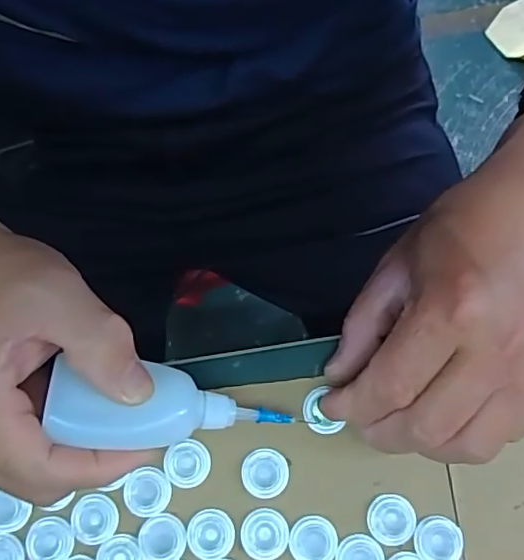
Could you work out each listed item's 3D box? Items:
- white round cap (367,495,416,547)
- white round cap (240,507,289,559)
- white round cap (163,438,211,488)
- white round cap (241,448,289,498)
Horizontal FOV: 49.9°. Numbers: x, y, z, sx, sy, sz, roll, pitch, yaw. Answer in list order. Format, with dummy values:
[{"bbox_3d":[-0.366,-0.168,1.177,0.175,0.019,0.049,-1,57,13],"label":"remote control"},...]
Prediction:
[{"bbox_3d":[0.062,0.115,0.270,0.023,0.004,0.022,0,76,2],"label":"white round cap"},{"bbox_3d":[0.001,0.122,0.269,0.022,0.004,0.023,0,76,2],"label":"white round cap"},{"bbox_3d":[-0.037,0.090,0.277,0.022,0.004,0.023,0,76,2],"label":"white round cap"},{"bbox_3d":[0.001,0.095,0.276,0.022,0.004,0.023,0,76,2],"label":"white round cap"}]

